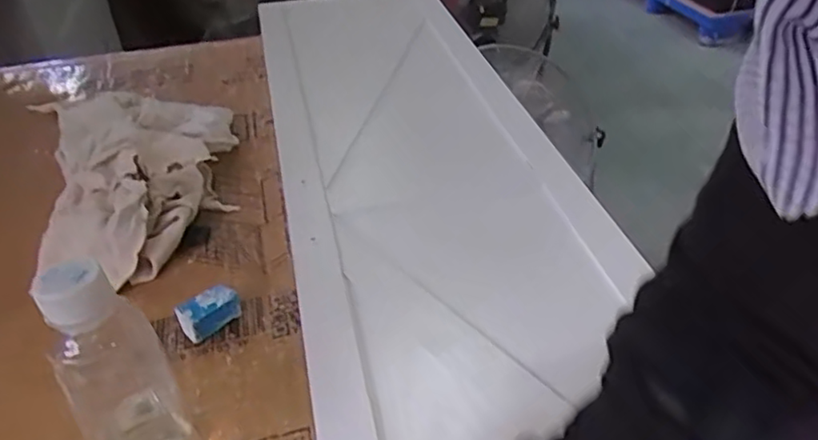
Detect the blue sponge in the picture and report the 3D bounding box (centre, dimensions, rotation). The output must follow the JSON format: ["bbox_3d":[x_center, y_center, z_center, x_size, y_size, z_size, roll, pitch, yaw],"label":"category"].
[{"bbox_3d":[-0.166,0.077,0.529,0.025,0.029,0.047,29,44,33],"label":"blue sponge"}]

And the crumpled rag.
[{"bbox_3d":[-0.270,-0.054,0.665,0.187,0.080,0.272,-13,38,-18],"label":"crumpled rag"}]

